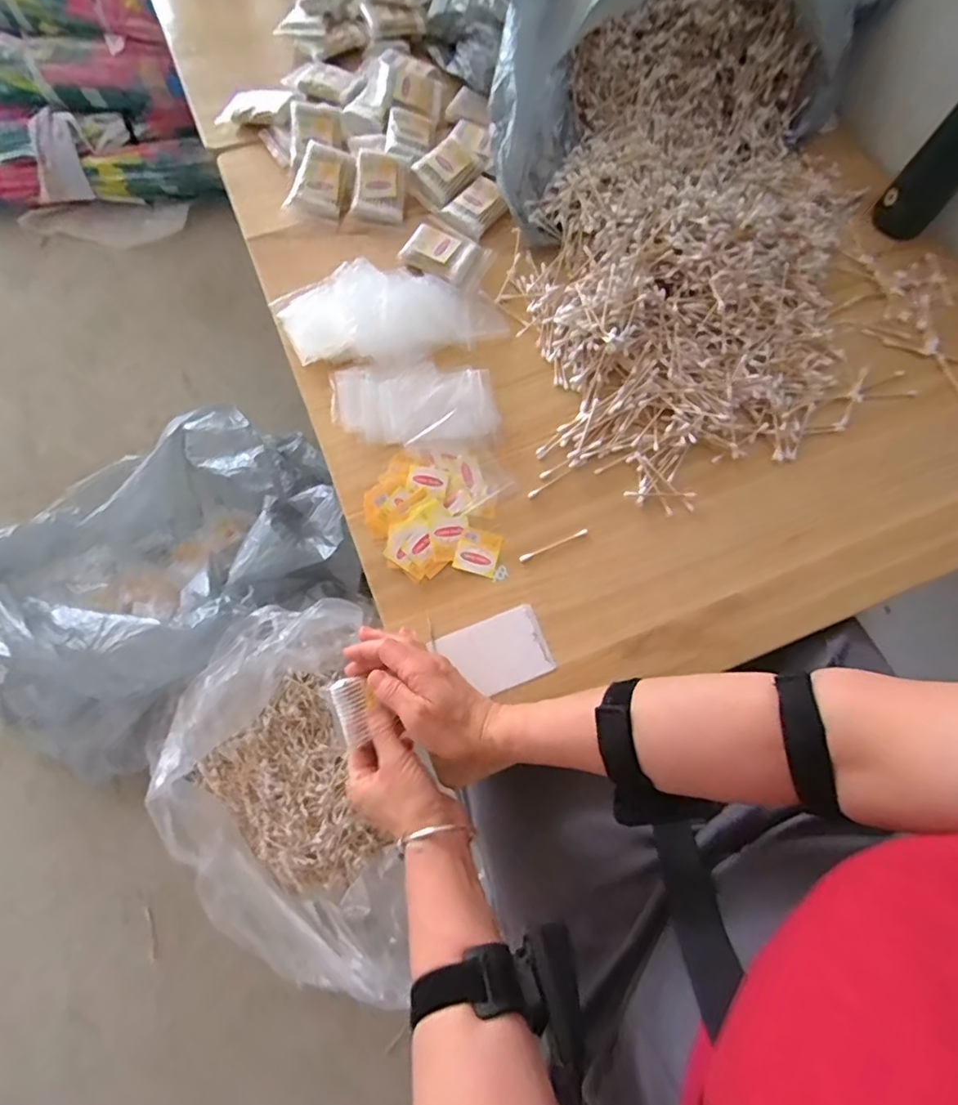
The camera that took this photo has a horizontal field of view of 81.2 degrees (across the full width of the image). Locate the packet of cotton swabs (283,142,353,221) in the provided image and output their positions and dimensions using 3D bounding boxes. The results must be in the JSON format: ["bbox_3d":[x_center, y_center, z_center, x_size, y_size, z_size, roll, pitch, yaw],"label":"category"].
[{"bbox_3d":[-0.174,-0.413,0.624,0.065,0.015,0.075,17,98,2],"label":"packet of cotton swabs"}]

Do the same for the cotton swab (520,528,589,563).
[{"bbox_3d":[0.070,-0.007,0.522,0.071,0.007,0.007,-24,72,-11],"label":"cotton swab"}]

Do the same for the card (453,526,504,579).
[{"bbox_3d":[-0.001,-0.001,0.511,0.039,0.004,0.042,18,70,-1],"label":"card"}]

